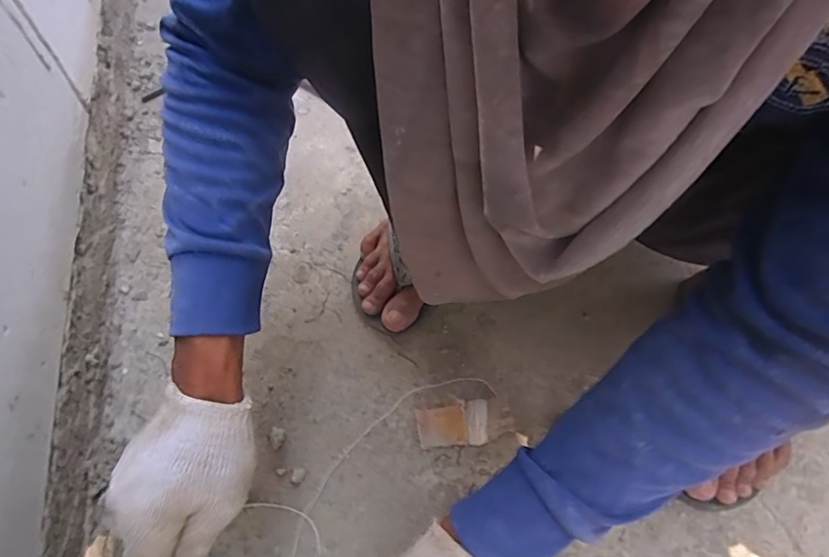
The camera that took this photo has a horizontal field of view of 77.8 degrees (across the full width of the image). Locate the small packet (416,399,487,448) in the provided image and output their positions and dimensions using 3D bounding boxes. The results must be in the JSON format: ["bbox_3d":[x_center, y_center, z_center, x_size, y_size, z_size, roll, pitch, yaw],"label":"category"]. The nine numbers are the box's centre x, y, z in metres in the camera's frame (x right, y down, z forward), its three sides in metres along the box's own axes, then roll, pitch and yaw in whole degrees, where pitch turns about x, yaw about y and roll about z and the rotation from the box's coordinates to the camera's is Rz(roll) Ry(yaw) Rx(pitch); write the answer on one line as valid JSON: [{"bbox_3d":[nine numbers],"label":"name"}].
[{"bbox_3d":[0.040,0.152,0.533,0.072,0.017,0.043,-7,63,-4],"label":"small packet"}]

